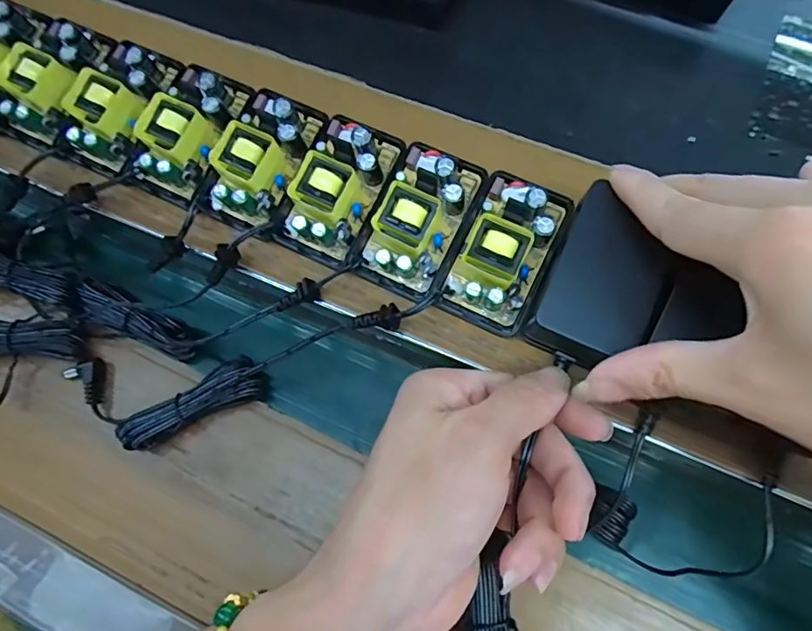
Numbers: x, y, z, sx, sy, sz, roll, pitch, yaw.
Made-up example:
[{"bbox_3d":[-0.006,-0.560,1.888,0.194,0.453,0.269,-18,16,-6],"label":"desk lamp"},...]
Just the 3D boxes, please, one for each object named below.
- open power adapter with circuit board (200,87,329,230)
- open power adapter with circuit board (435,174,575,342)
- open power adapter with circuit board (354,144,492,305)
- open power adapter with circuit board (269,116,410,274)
[{"bbox_3d":[-0.069,-0.079,0.242,0.044,0.019,0.069,25,74,10],"label":"open power adapter with circuit board"},{"bbox_3d":[0.046,-0.031,0.227,0.040,0.023,0.071,25,74,10],"label":"open power adapter with circuit board"},{"bbox_3d":[0.007,-0.047,0.231,0.040,0.022,0.070,25,74,10],"label":"open power adapter with circuit board"},{"bbox_3d":[-0.032,-0.063,0.237,0.041,0.022,0.070,26,74,10],"label":"open power adapter with circuit board"}]

